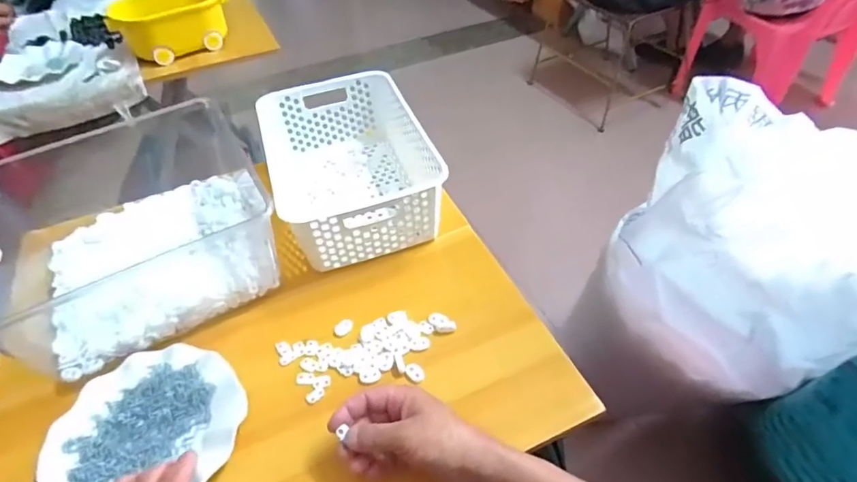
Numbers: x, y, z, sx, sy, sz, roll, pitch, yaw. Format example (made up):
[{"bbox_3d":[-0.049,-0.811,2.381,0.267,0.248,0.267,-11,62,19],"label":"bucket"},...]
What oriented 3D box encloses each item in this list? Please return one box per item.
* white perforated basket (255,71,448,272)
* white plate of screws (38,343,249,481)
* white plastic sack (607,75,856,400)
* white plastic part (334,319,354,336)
[{"bbox_3d":[-0.115,-0.107,0.708,0.211,0.110,0.301,-16,47,-11],"label":"white perforated basket"},{"bbox_3d":[-0.282,0.182,0.505,0.184,0.023,0.161,-12,46,-7],"label":"white plate of screws"},{"bbox_3d":[0.418,0.027,0.643,0.225,0.331,0.334,-35,53,-27],"label":"white plastic sack"},{"bbox_3d":[-0.100,0.102,0.584,0.023,0.009,0.017,-35,53,-26],"label":"white plastic part"}]

